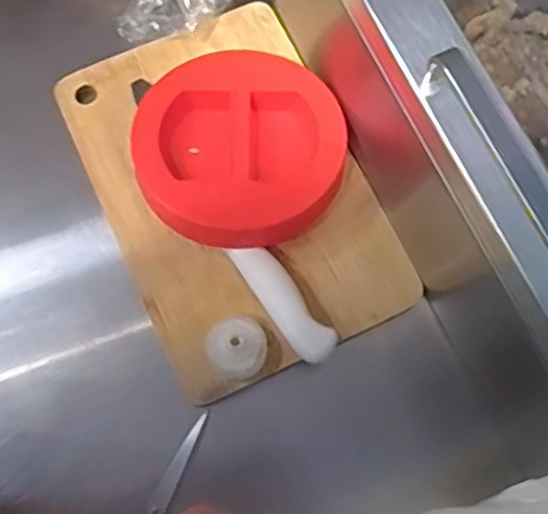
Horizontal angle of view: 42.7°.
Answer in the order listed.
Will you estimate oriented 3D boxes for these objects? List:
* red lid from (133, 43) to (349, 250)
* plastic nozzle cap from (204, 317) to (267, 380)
[{"bbox_3d":[-0.026,-0.087,0.550,0.152,0.052,0.164,0,74,-1],"label":"red lid"},{"bbox_3d":[-0.027,0.066,0.515,0.043,0.033,0.043,-15,74,-5],"label":"plastic nozzle cap"}]

